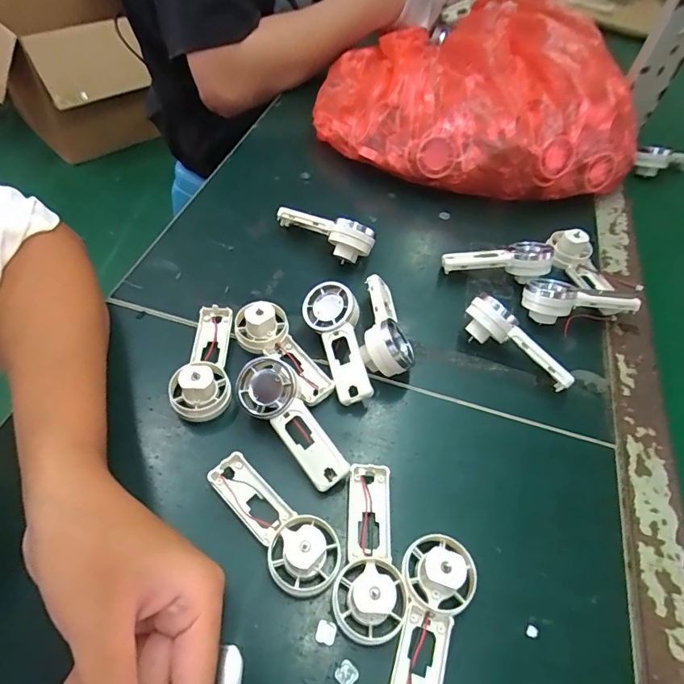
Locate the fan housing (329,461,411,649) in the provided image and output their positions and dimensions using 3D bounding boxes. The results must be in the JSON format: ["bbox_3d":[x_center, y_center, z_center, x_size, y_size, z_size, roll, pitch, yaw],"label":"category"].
[{"bbox_3d":[0.019,0.113,0.256,0.038,0.029,0.091,10,52,1],"label":"fan housing"}]

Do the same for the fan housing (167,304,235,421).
[{"bbox_3d":[-0.097,0.011,0.322,0.039,0.029,0.094,-1,52,-7],"label":"fan housing"}]

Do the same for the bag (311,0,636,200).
[{"bbox_3d":[0.139,-0.277,0.513,0.318,0.133,0.249,3,52,-4],"label":"bag"}]

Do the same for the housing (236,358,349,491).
[{"bbox_3d":[-0.032,0.052,0.294,0.034,0.031,0.092,-33,62,-27],"label":"housing"}]

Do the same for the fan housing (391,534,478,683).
[{"bbox_3d":[0.045,0.148,0.233,0.037,0.020,0.091,16,65,7],"label":"fan housing"}]

